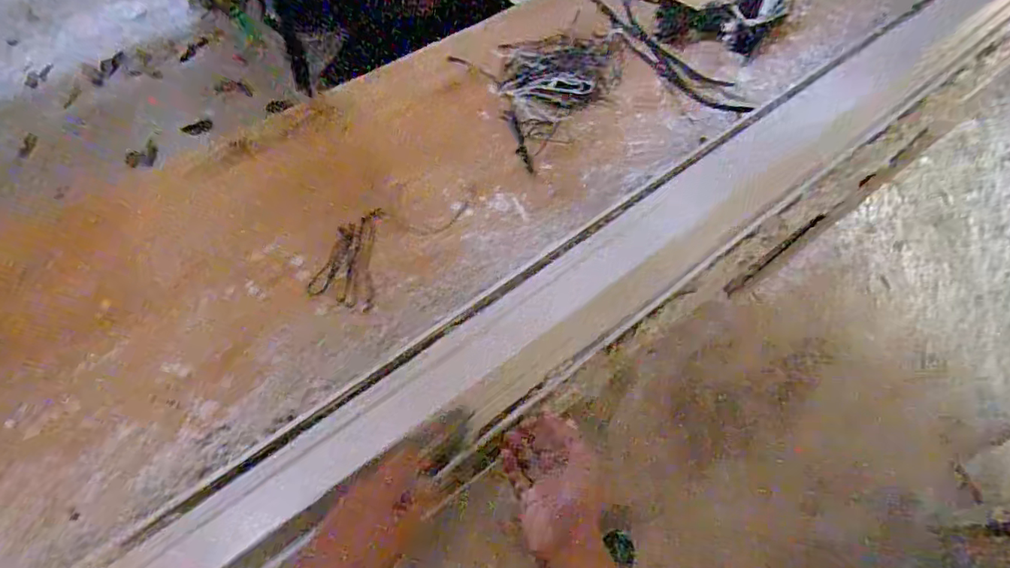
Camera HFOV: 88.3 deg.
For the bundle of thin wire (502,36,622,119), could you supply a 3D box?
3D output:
[{"bbox_3d":[0.102,-0.341,0.848,0.210,0.025,0.161,-10,62,-7],"label":"bundle of thin wire"}]

